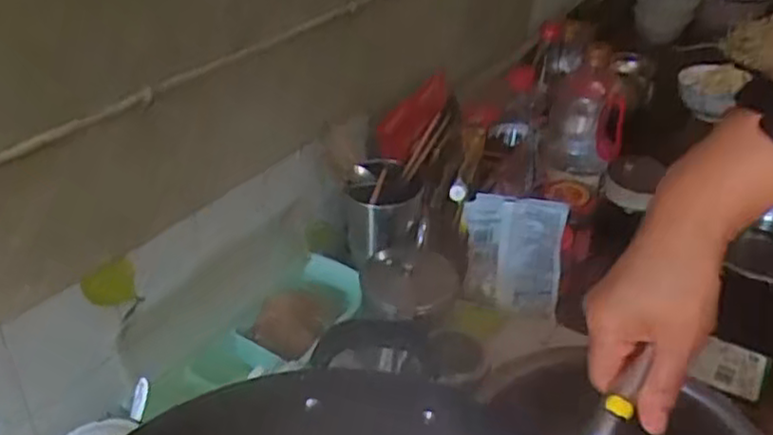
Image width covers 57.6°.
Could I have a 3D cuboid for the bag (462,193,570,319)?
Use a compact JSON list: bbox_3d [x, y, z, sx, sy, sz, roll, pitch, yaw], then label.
[{"bbox_3d":[0.157,0.046,0.852,0.133,0.138,0.020,7,3,-18],"label":"bag"}]

